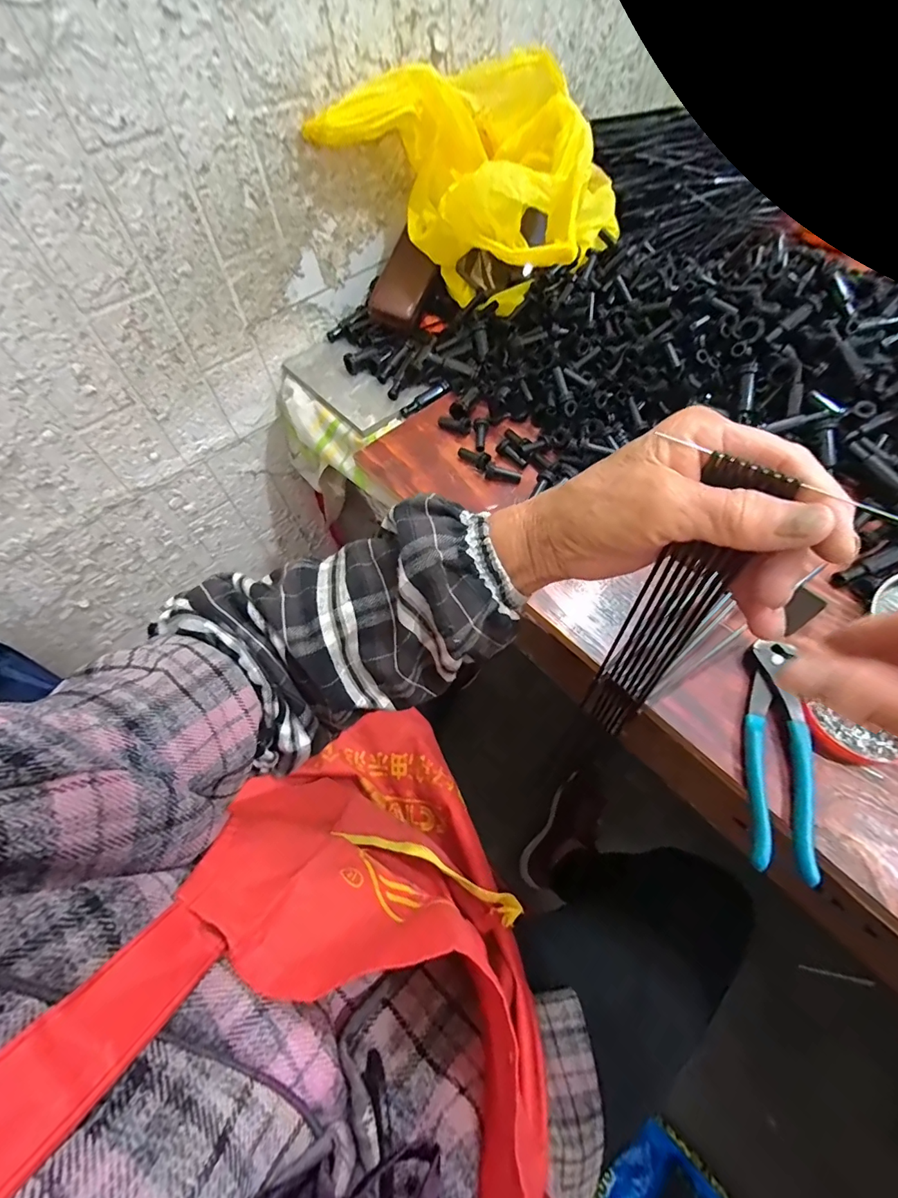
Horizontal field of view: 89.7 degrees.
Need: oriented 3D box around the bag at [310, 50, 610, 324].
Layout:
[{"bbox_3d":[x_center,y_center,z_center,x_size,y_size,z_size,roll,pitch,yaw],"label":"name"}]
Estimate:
[{"bbox_3d":[0.035,-0.464,0.517,0.297,0.173,0.225,23,62,17],"label":"bag"}]

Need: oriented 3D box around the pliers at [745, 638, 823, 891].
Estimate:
[{"bbox_3d":[0.236,0.105,0.324,0.037,0.015,0.163,13,60,11],"label":"pliers"}]

